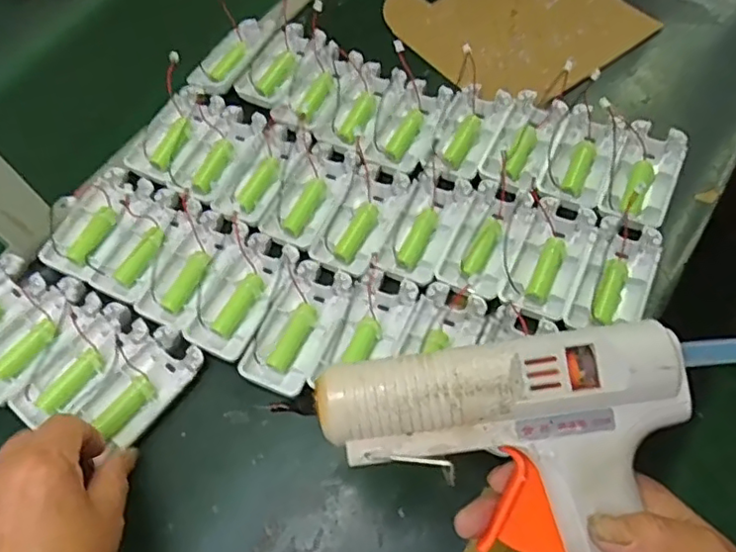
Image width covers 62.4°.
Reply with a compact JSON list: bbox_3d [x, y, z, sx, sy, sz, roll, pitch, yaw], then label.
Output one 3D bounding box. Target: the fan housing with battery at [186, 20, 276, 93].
[{"bbox_3d":[-0.117,-0.201,0.540,0.049,0.019,0.099,24,67,15],"label":"fan housing with battery"}]

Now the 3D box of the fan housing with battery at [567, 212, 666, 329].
[{"bbox_3d":[0.167,-0.002,0.405,0.043,0.015,0.086,23,67,15],"label":"fan housing with battery"}]

